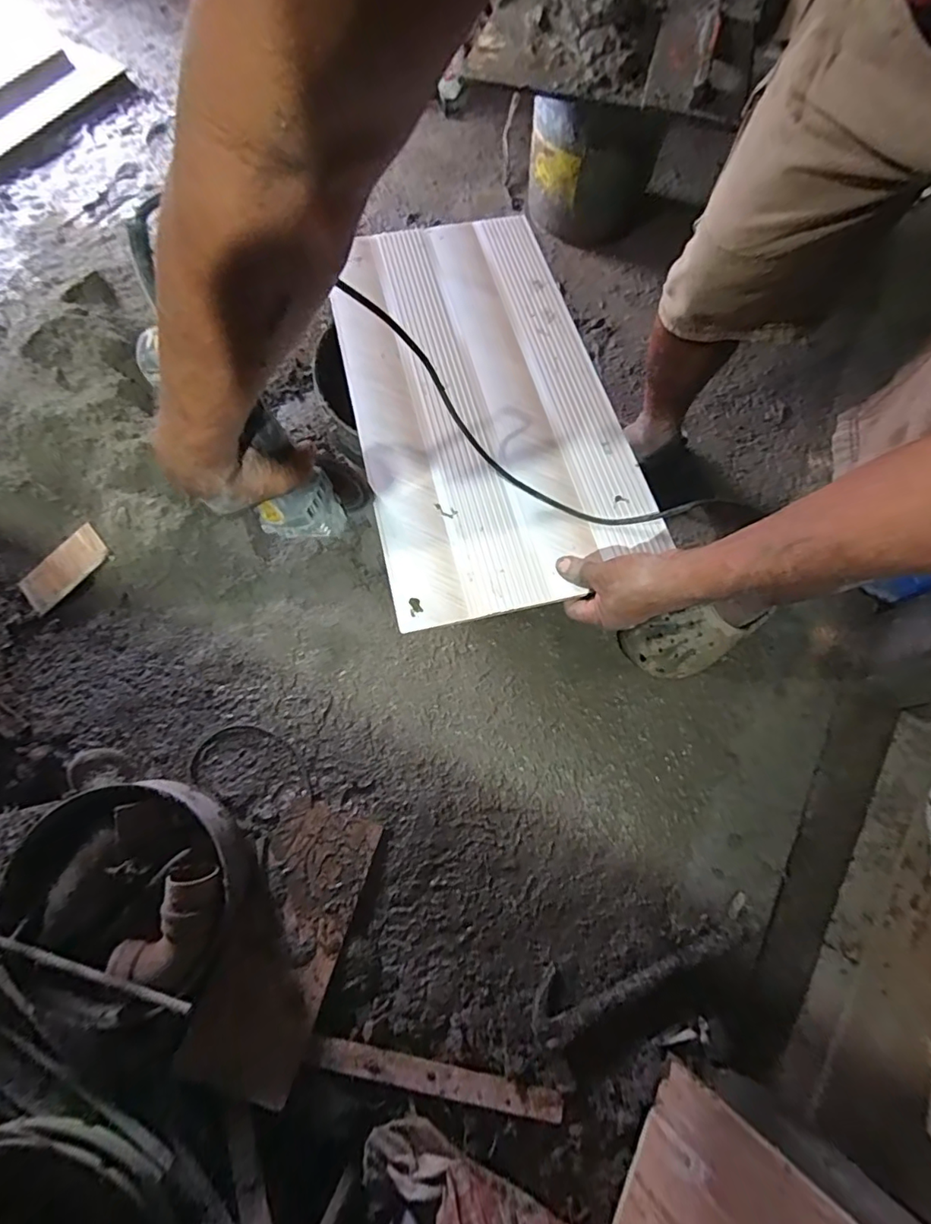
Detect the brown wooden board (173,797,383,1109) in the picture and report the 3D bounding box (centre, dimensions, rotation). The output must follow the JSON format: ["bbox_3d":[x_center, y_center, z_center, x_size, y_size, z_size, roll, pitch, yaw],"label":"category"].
[{"bbox_3d":[-0.250,0.441,0.726,0.162,0.012,0.337,17,65,4],"label":"brown wooden board"}]

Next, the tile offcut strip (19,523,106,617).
[{"bbox_3d":[-0.679,-0.075,0.895,0.167,0.010,0.073,-39,89,8],"label":"tile offcut strip"}]

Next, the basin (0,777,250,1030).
[{"bbox_3d":[-0.436,0.369,0.696,0.262,0.142,0.287,30,72,9],"label":"basin"}]

